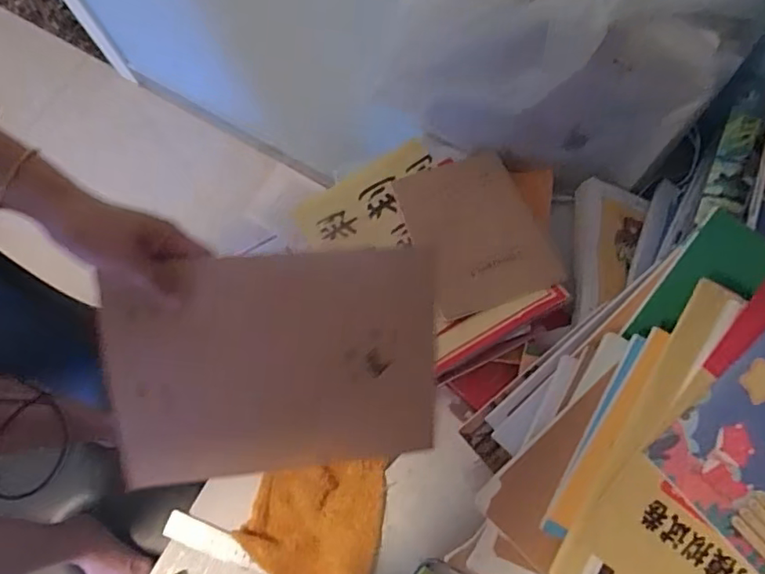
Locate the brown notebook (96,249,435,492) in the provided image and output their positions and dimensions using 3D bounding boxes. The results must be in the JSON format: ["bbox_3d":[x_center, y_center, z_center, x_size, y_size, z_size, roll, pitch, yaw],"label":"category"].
[{"bbox_3d":[-0.082,0.066,0.429,0.247,0.016,0.179,-4,104,-9],"label":"brown notebook"}]

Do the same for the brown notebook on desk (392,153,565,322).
[{"bbox_3d":[0.106,-0.067,0.640,0.138,0.008,0.208,-19,59,0],"label":"brown notebook on desk"}]

